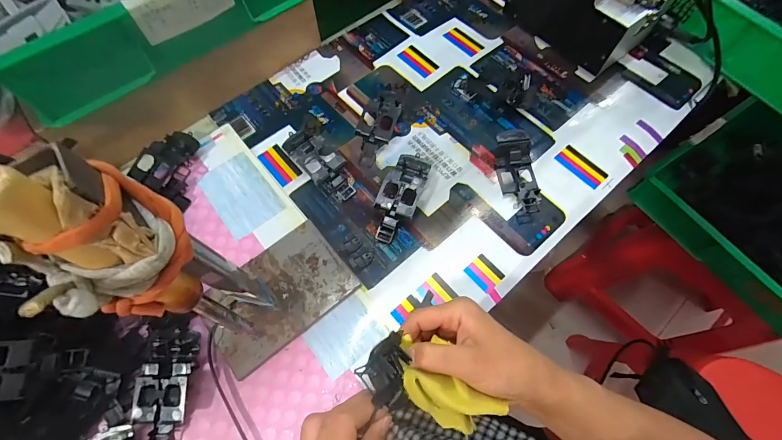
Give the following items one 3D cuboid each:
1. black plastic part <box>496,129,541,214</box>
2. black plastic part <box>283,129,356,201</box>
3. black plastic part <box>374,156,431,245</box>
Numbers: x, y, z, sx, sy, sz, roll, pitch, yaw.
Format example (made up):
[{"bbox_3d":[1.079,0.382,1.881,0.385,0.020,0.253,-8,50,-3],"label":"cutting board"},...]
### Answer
[{"bbox_3d":[0.157,-0.059,0.422,0.046,0.021,0.104,-9,80,-3],"label":"black plastic part"},{"bbox_3d":[-0.085,-0.071,0.422,0.048,0.032,0.103,-37,71,-14],"label":"black plastic part"},{"bbox_3d":[0.010,-0.029,0.403,0.046,0.033,0.108,19,68,8],"label":"black plastic part"}]

